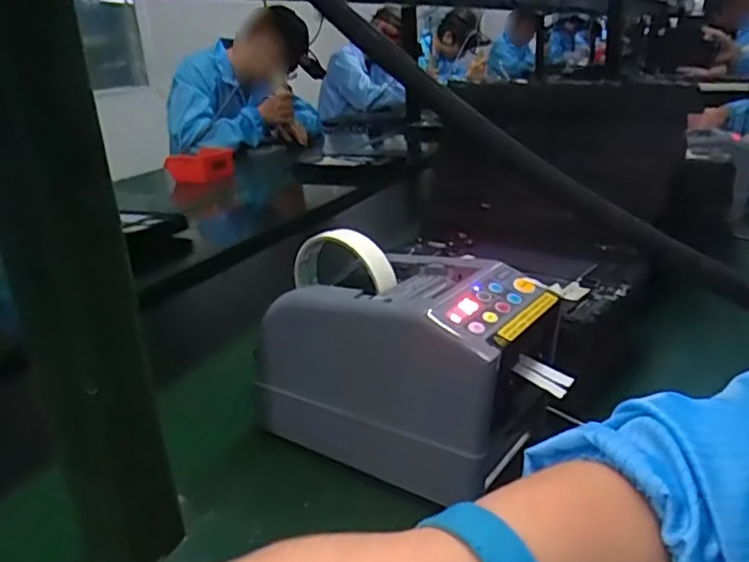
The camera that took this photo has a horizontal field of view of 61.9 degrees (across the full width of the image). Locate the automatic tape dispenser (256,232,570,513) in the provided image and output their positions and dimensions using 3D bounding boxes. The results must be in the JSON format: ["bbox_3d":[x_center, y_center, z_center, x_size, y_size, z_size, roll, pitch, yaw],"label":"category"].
[{"bbox_3d":[0.030,0.054,0.431,0.200,0.121,0.116,14,28,36],"label":"automatic tape dispenser"}]

